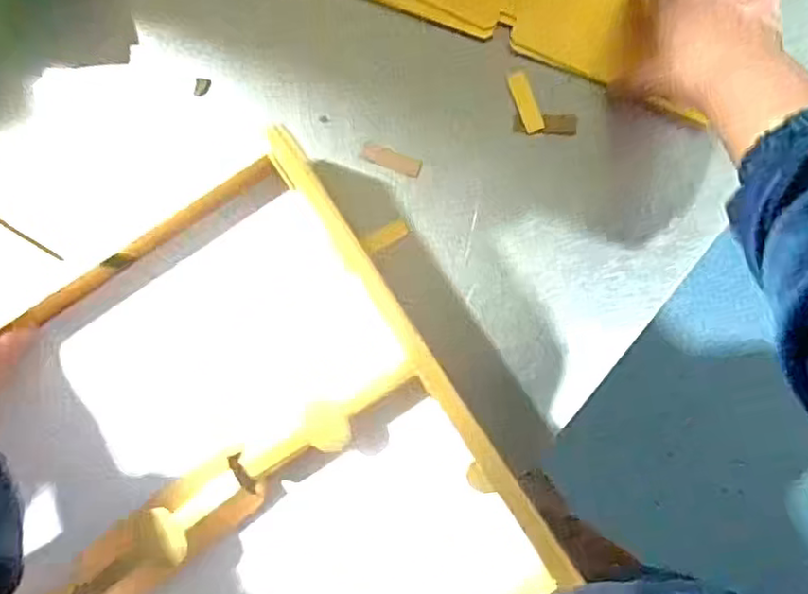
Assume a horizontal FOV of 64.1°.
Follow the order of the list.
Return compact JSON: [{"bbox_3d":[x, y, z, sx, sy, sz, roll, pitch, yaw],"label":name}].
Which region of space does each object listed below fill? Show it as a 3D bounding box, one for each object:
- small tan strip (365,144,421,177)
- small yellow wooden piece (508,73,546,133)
[{"bbox_3d":[-0.009,-0.115,0.543,0.050,0.008,0.017,23,93,1],"label":"small tan strip"},{"bbox_3d":[0.102,-0.162,0.536,0.016,0.005,0.050,-19,91,3],"label":"small yellow wooden piece"}]

